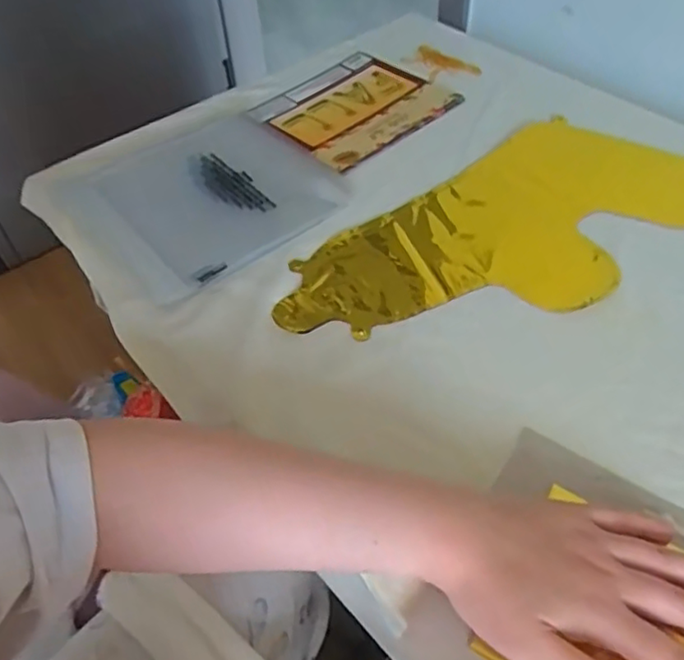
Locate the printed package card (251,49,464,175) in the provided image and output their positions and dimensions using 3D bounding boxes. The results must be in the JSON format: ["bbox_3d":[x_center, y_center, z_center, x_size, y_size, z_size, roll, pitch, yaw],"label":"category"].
[{"bbox_3d":[0.011,-0.254,0.705,0.190,0.008,0.168,-37,57,-26],"label":"printed package card"}]

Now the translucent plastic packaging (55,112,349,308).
[{"bbox_3d":[-0.130,-0.138,0.606,0.219,0.019,0.221,-33,55,-23],"label":"translucent plastic packaging"}]

